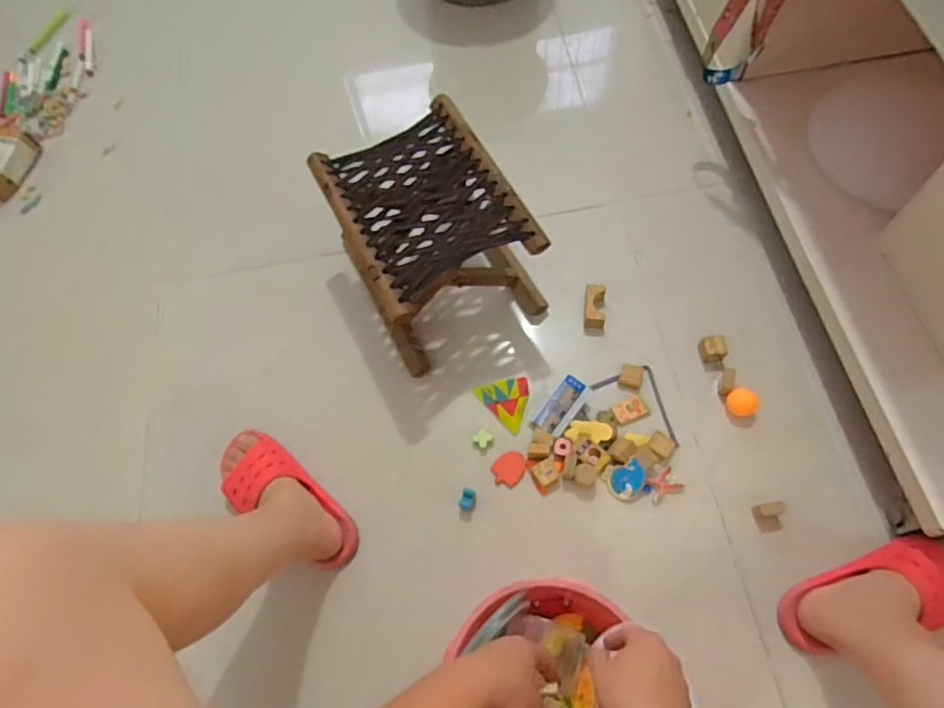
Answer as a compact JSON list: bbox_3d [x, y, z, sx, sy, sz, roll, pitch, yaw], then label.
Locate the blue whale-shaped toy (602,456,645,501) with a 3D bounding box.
[{"bbox_3d":[0.211,0.171,0.800,0.051,0.009,0.051,-33,78,7],"label":"blue whale-shaped toy"}]

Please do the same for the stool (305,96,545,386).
[{"bbox_3d":[-0.050,-0.157,0.870,0.236,0.210,0.319,-26,65,-9],"label":"stool"}]

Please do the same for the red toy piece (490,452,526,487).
[{"bbox_3d":[0.052,0.162,0.824,0.045,0.004,0.048,-2,73,6],"label":"red toy piece"}]

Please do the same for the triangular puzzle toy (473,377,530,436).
[{"bbox_3d":[0.044,0.067,0.834,0.082,0.071,0.079,-5,63,1],"label":"triangular puzzle toy"}]

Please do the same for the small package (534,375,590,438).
[{"bbox_3d":[0.131,0.077,0.849,0.041,0.029,0.088,34,70,18],"label":"small package"}]

